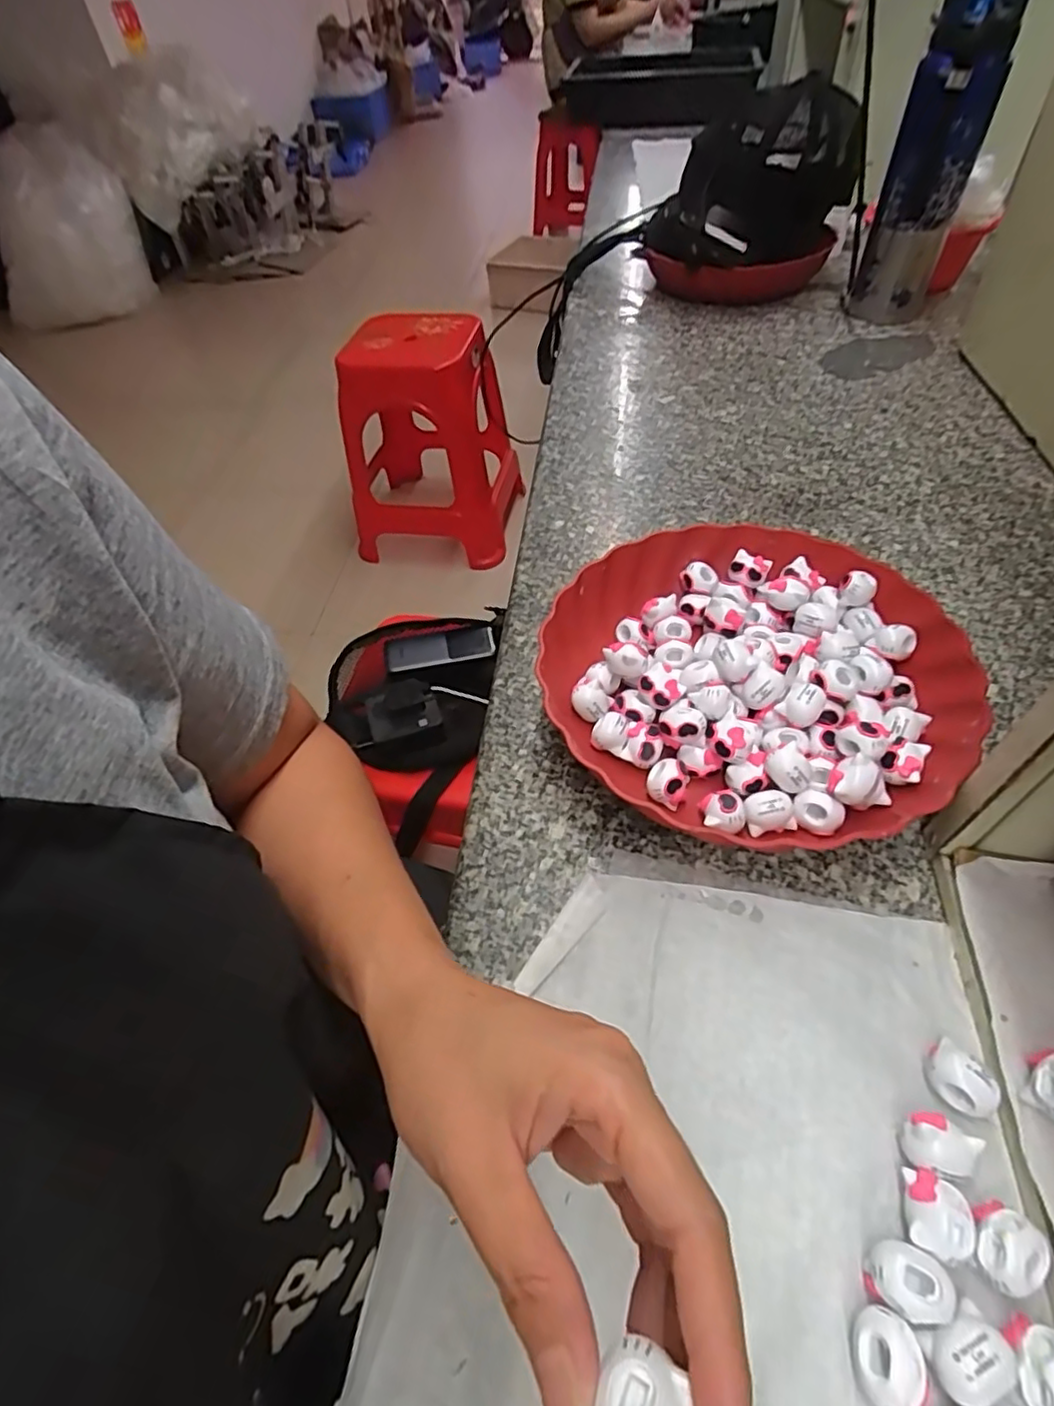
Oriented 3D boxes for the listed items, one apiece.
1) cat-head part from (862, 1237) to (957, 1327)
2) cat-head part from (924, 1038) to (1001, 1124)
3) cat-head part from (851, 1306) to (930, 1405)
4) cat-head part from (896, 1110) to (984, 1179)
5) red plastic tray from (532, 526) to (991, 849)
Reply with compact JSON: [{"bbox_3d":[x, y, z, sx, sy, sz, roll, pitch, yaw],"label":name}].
[{"bbox_3d":[0.134,0.203,0.223,0.026,0.018,0.020,13,53,16],"label":"cat-head part"},{"bbox_3d":[0.177,0.155,0.260,0.018,0.017,0.028,-36,56,-22],"label":"cat-head part"},{"bbox_3d":[0.122,0.220,0.213,0.024,0.016,0.025,2,51,7],"label":"cat-head part"},{"bbox_3d":[0.159,0.172,0.246,0.024,0.018,0.019,10,52,13],"label":"cat-head part"},{"bbox_3d":[0.130,-0.017,0.385,0.220,0.049,0.226,-23,52,-13],"label":"red plastic tray"}]

